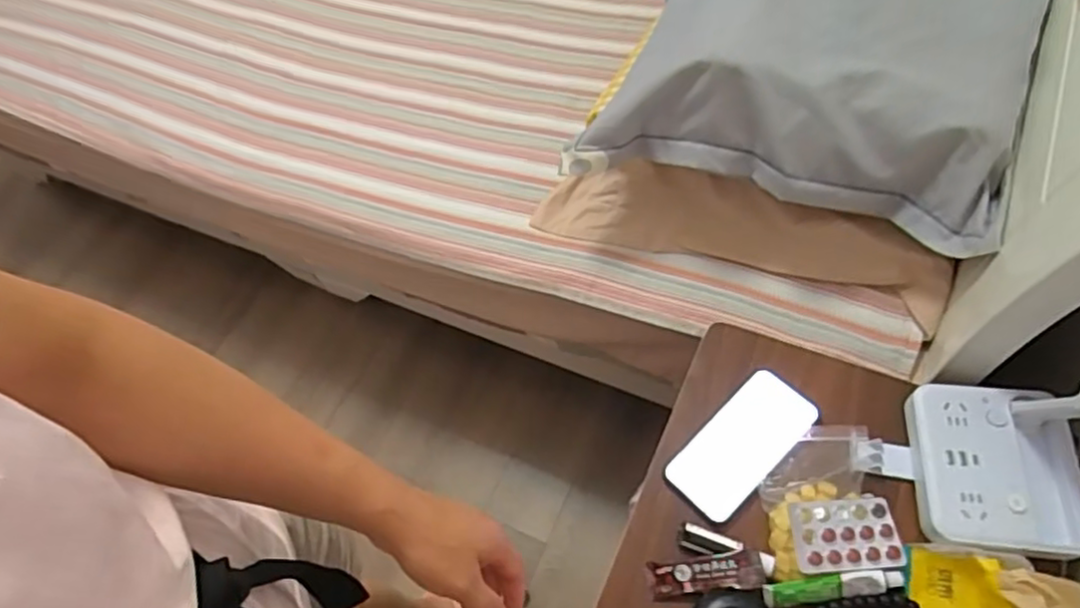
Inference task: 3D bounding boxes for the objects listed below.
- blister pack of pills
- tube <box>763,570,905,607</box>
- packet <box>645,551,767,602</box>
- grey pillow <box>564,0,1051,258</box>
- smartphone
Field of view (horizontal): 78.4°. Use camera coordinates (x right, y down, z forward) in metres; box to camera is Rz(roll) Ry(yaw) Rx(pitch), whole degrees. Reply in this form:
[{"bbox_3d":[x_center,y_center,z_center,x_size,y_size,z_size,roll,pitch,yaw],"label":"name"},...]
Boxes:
[{"bbox_3d":[0.258,0.195,0.559,0.084,0.009,0.057,-3,59,1],"label":"blister pack of pills"},{"bbox_3d":[0.242,0.235,0.547,0.111,0.016,0.018,-11,59,6],"label":"tube"},{"bbox_3d":[0.142,0.236,0.575,0.100,0.008,0.030,-16,57,18],"label":"packet"},{"bbox_3d":[0.372,-0.378,0.791,0.397,0.152,0.598,24,61,12],"label":"grey pillow"},{"bbox_3d":[0.192,0.133,0.630,0.147,0.009,0.071,-43,68,-9],"label":"smartphone"}]

